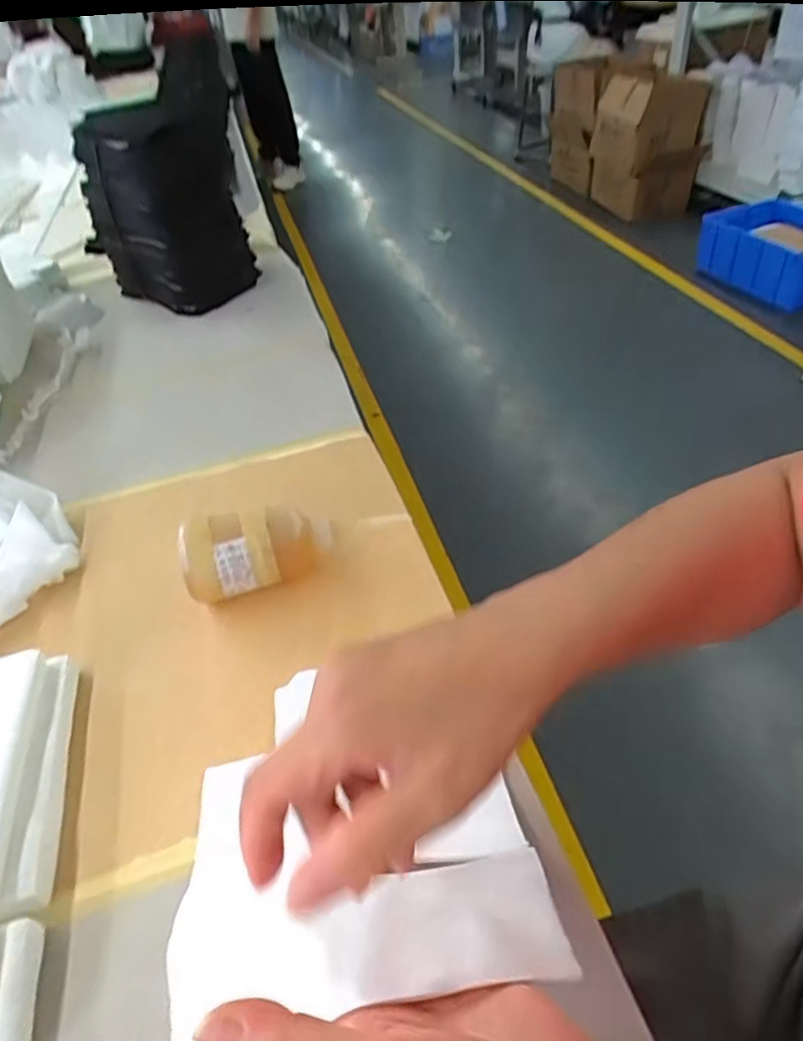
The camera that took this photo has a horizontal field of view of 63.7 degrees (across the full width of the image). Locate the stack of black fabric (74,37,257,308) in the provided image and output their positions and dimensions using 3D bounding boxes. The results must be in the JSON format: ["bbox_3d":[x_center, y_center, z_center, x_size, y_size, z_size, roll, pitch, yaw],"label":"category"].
[{"bbox_3d":[-0.306,-0.419,0.886,0.180,0.223,0.161,21,49,28],"label":"stack of black fabric"}]

